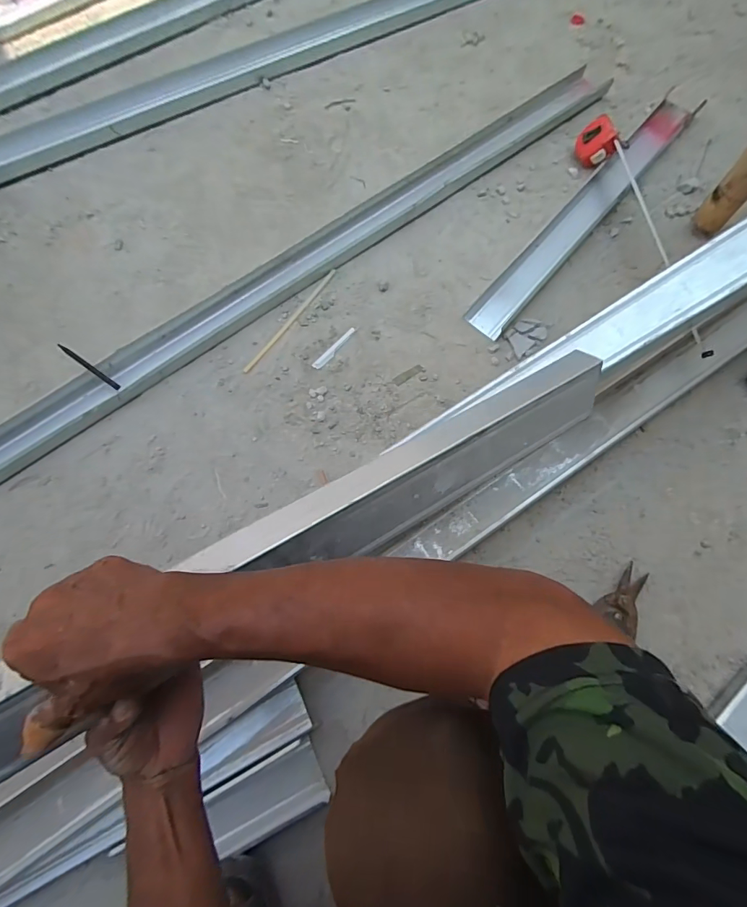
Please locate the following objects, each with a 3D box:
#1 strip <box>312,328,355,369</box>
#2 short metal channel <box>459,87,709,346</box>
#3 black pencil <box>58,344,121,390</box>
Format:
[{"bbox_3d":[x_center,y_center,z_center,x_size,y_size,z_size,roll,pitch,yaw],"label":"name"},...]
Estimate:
[{"bbox_3d":[-0.068,-0.187,0.779,0.018,0.004,0.106,38,75,14],"label":"strip"},{"bbox_3d":[0.432,-0.501,0.874,0.084,0.028,0.749,38,75,14],"label":"short metal channel"},{"bbox_3d":[-0.470,-0.142,0.727,0.112,0.010,0.010,38,74,-9],"label":"black pencil"}]

